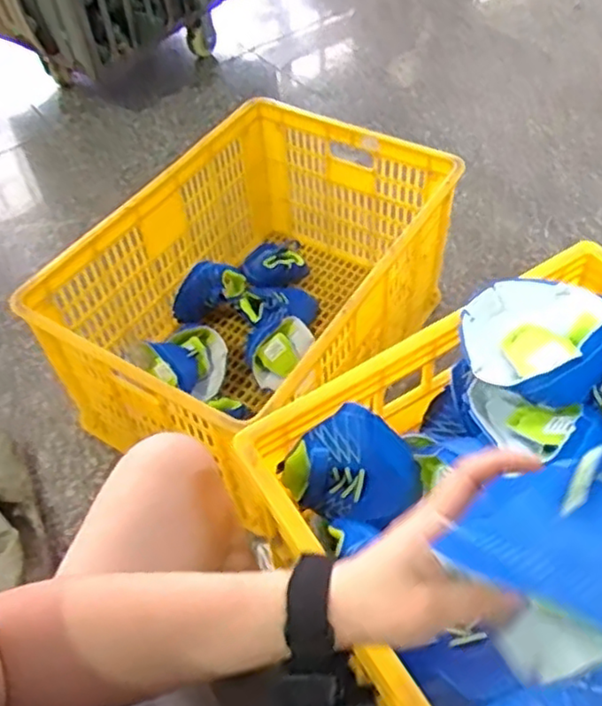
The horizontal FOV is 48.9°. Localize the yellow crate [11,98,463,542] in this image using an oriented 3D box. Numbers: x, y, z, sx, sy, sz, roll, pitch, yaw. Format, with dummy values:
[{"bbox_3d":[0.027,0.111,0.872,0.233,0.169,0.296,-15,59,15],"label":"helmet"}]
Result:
[{"bbox_3d":[-0.062,-0.101,1.072,0.428,0.298,0.591,25,58,22],"label":"yellow crate"}]

